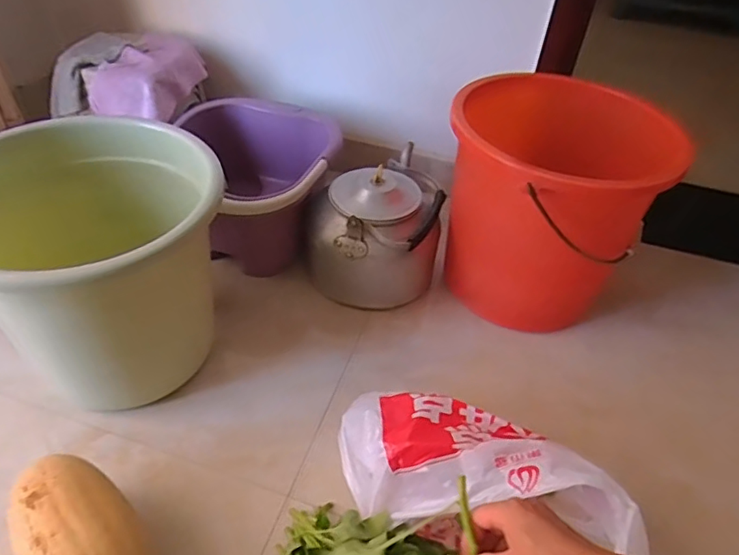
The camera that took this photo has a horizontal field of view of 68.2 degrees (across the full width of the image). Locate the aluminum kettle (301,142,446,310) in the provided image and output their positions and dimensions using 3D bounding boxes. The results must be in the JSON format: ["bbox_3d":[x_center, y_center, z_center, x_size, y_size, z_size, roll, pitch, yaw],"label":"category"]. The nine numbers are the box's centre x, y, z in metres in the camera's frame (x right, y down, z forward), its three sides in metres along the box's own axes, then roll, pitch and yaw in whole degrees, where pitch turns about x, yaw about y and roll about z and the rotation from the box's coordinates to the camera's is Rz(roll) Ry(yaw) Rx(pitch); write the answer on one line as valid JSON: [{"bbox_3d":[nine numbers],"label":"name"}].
[{"bbox_3d":[0.011,-0.106,1.052,0.245,0.212,0.286,11,43,5],"label":"aluminum kettle"}]

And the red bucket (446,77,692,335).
[{"bbox_3d":[0.278,-0.118,0.967,0.356,0.353,0.356,3,43,-3],"label":"red bucket"}]

